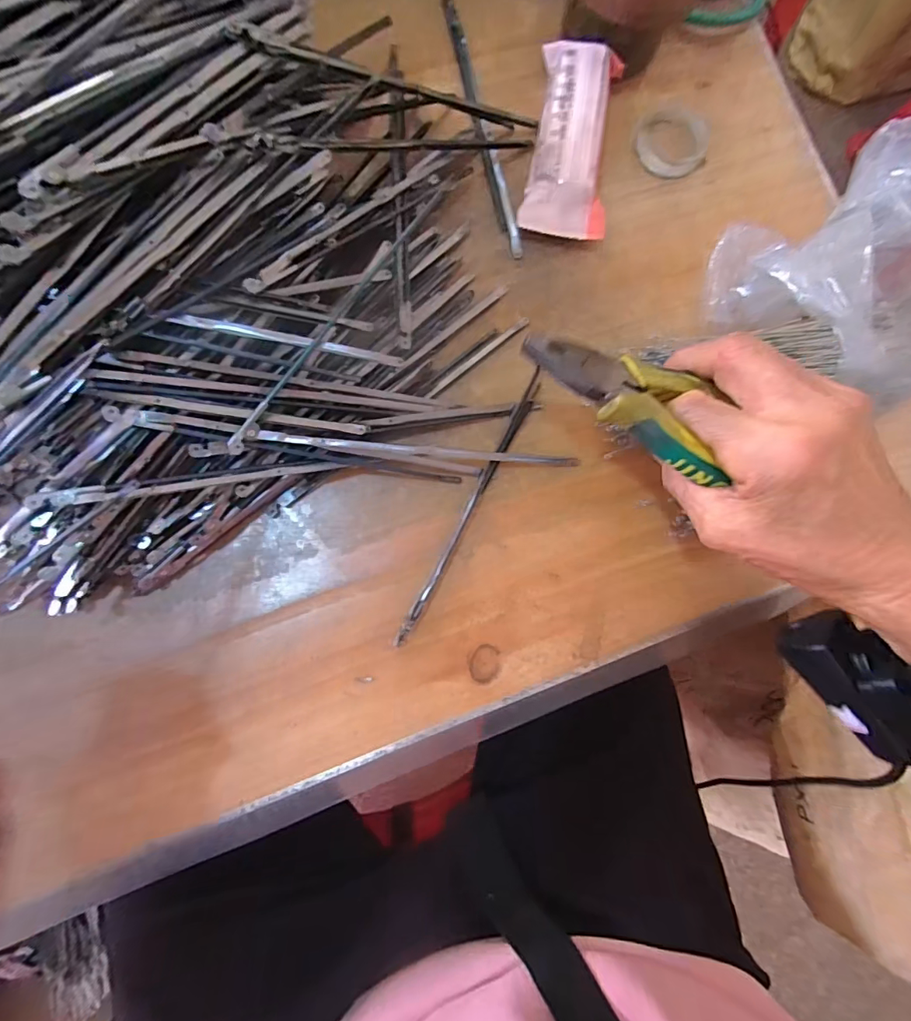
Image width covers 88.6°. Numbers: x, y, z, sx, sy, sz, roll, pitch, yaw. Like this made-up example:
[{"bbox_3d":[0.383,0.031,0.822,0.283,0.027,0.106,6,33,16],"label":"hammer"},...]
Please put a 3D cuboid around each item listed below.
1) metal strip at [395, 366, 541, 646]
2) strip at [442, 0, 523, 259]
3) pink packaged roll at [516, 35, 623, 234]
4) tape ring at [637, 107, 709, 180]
[{"bbox_3d":[0.010,-0.003,0.264,0.009,0.012,0.169,28,81,-3],"label":"metal strip"},{"bbox_3d":[0.016,-0.251,0.299,0.009,0.004,0.190,-13,85,-8],"label":"strip"},{"bbox_3d":[0.074,-0.231,0.291,0.049,0.029,0.123,10,82,-6],"label":"pink packaged roll"},{"bbox_3d":[0.146,-0.247,0.312,0.047,0.006,0.053,35,81,-2],"label":"tape ring"}]

